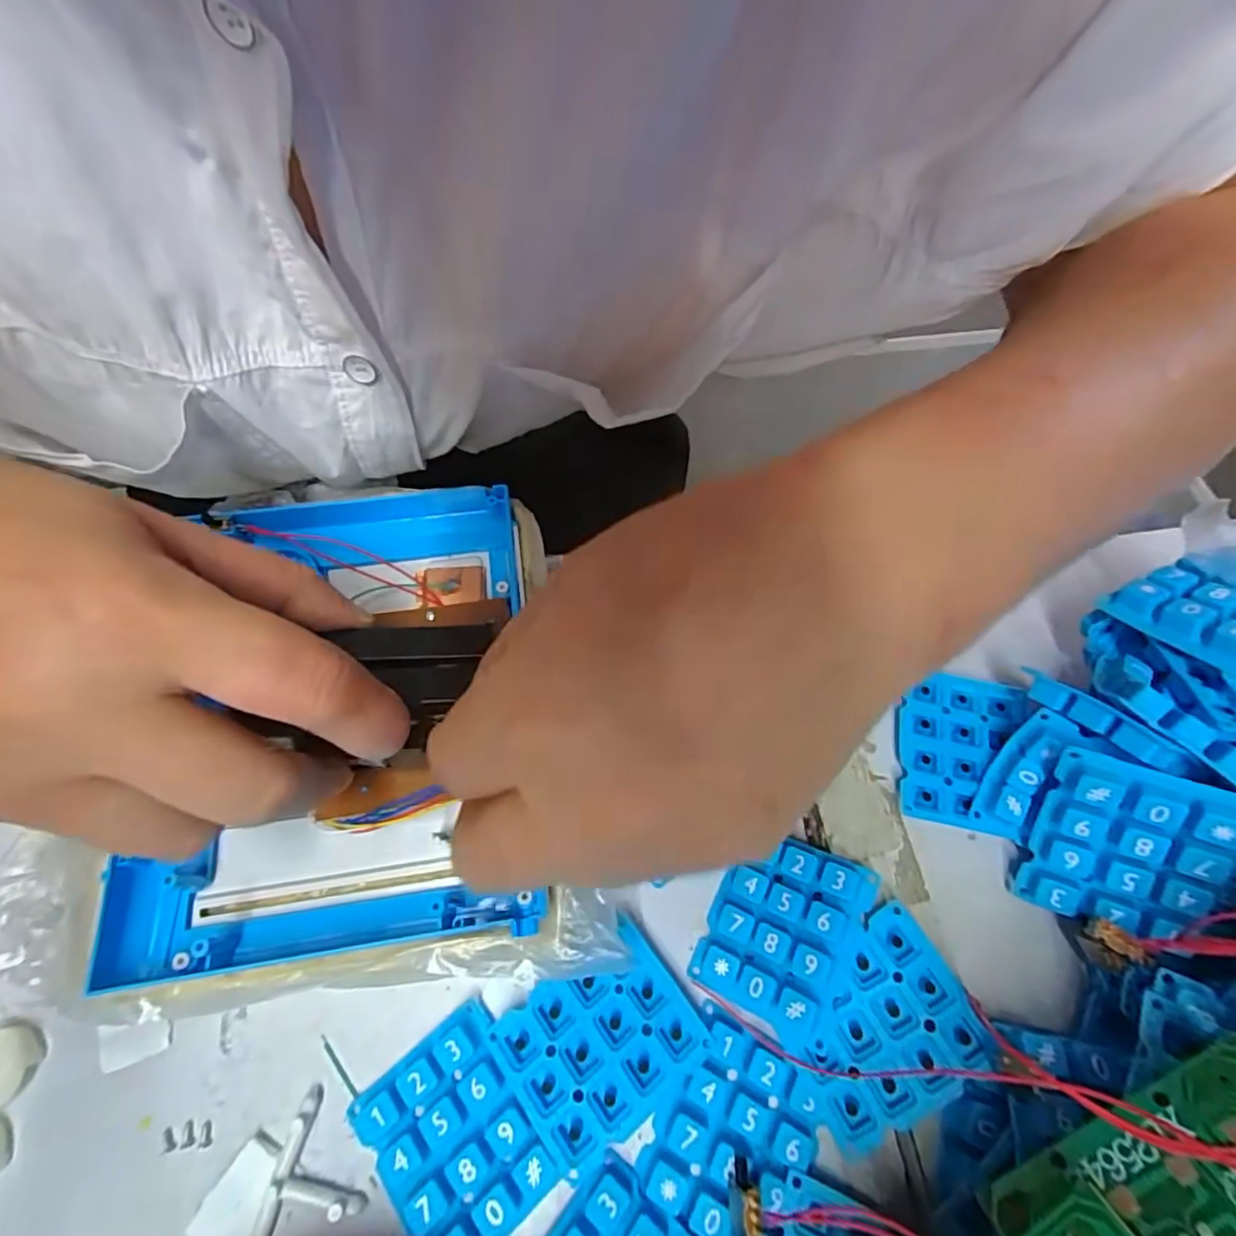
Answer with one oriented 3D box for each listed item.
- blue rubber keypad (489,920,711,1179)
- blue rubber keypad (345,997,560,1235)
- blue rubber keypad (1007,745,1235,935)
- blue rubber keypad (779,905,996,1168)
[{"bbox_3d":[-0.005,0.139,0.204,0.058,0.004,0.048,-33,69,-16],"label":"blue rubber keypad"},{"bbox_3d":[-0.052,0.164,0.194,0.048,0.010,0.057,-35,70,-16],"label":"blue rubber keypad"},{"bbox_3d":[0.162,0.075,0.197,0.047,0.012,0.057,18,109,29],"label":"blue rubber keypad"},{"bbox_3d":[0.083,0.131,0.200,0.057,0.007,0.051,-30,62,-1],"label":"blue rubber keypad"}]

